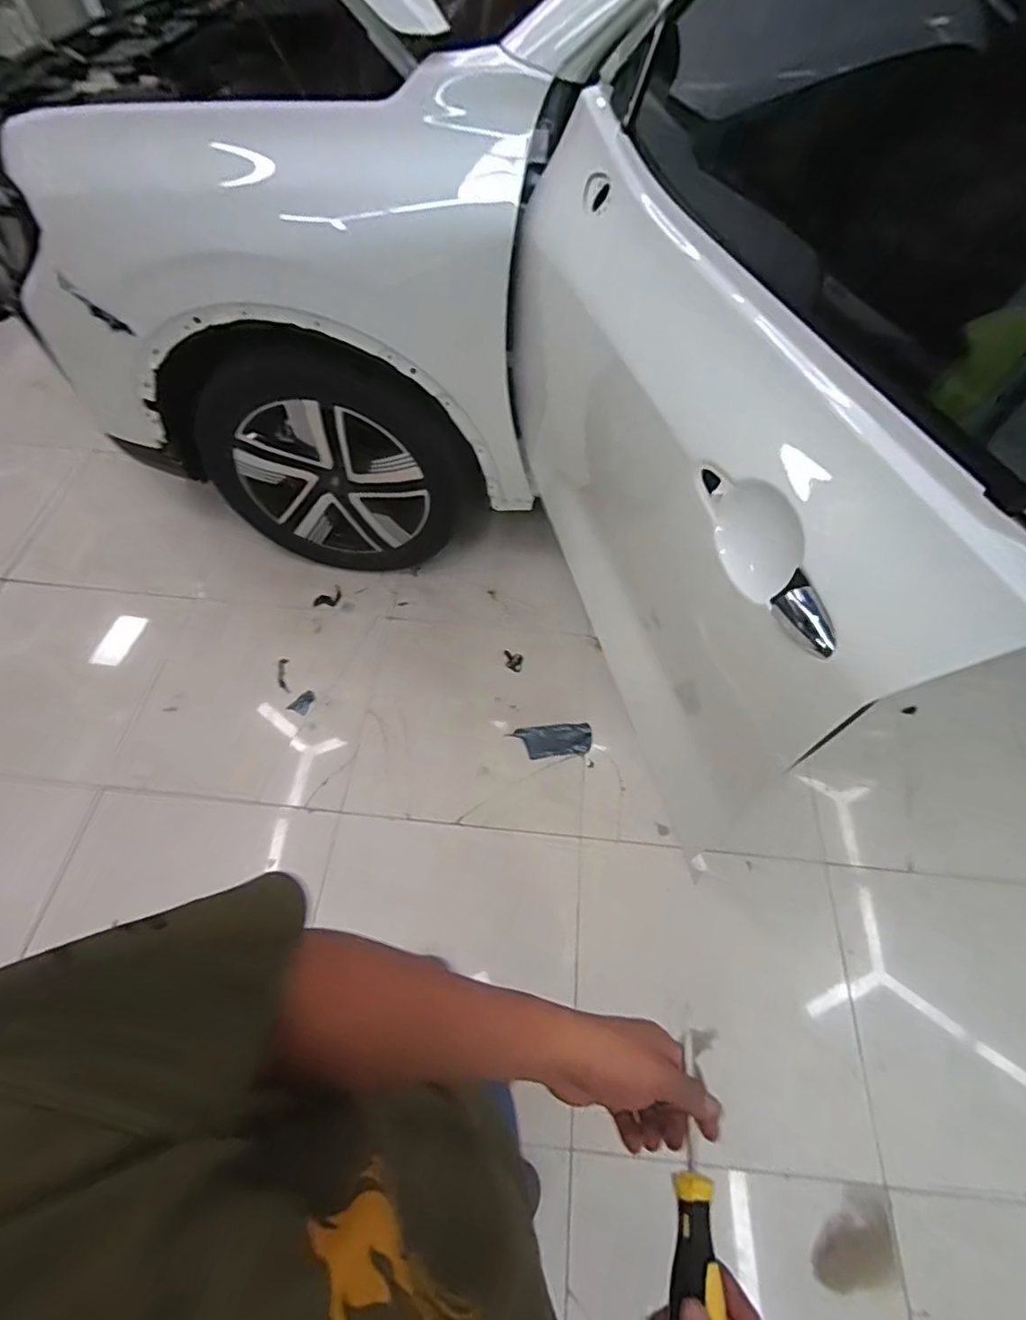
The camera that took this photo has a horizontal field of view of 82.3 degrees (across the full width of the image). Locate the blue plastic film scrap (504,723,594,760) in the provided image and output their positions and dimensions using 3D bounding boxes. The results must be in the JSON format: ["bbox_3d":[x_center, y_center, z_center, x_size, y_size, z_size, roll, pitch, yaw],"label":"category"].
[{"bbox_3d":[0.110,0.219,1.591,0.207,0.015,0.093,-3,58,-3],"label":"blue plastic film scrap"}]

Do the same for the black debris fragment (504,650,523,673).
[{"bbox_3d":[-0.001,0.003,1.723,0.064,0.017,0.049,20,61,10],"label":"black debris fragment"}]

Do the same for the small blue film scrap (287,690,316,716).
[{"bbox_3d":[-0.586,0.116,1.637,0.053,0.009,0.073,22,61,11],"label":"small blue film scrap"}]

